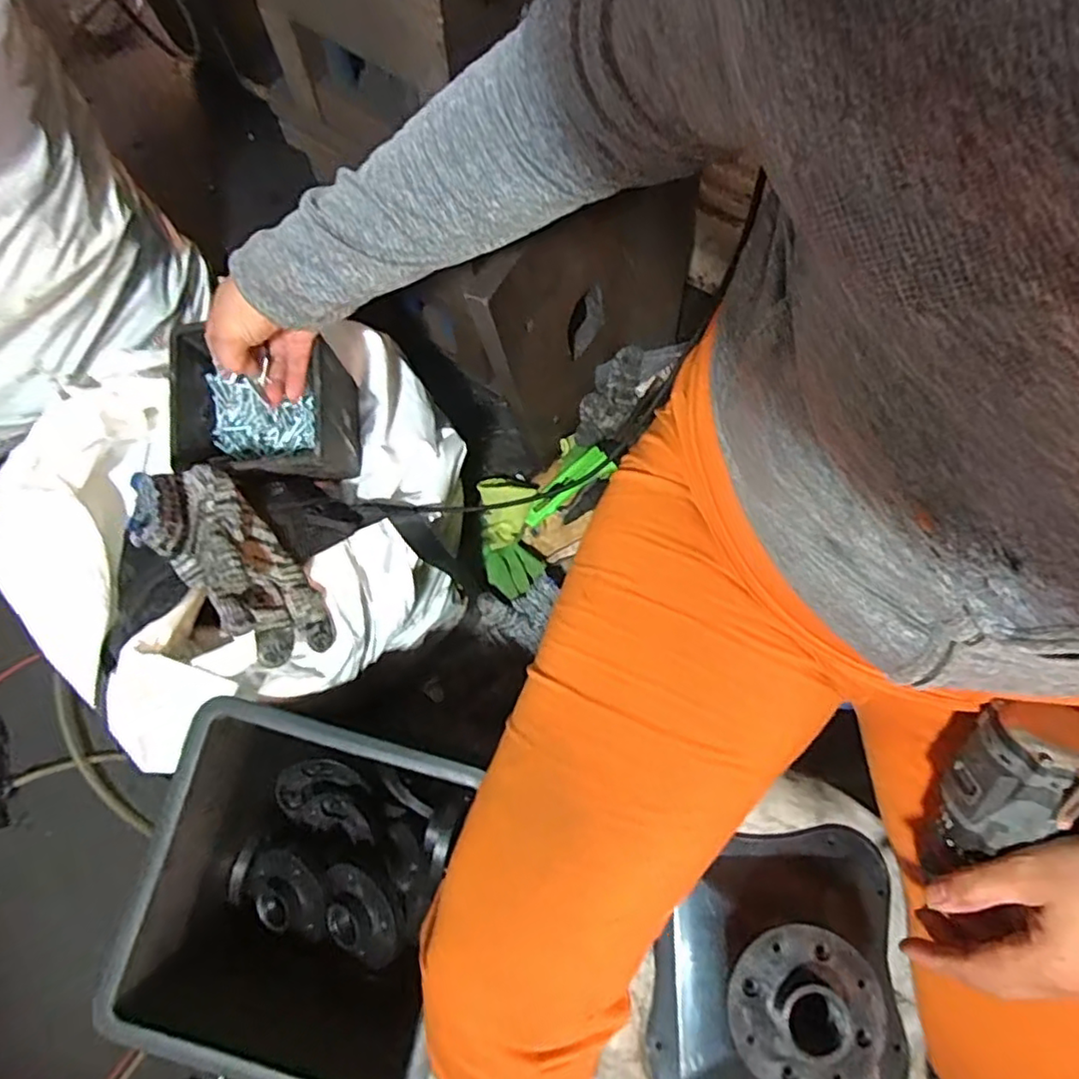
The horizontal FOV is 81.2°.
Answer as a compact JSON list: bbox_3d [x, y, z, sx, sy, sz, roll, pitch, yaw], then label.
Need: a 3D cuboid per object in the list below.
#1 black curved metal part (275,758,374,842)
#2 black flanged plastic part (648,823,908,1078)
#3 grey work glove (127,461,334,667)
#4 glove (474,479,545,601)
[{"bbox_3d":[-0.217,0.262,0.648,0.106,0.033,0.067,12,76,3],"label":"black curved metal part"},{"bbox_3d":[0.172,0.307,0.431,0.177,0.089,0.182,-2,76,0],"label":"black flanged plastic part"},{"bbox_3d":[-0.241,0.026,0.504,0.076,0.056,0.185,-38,116,-9],"label":"grey work glove"},{"bbox_3d":[-0.036,-0.004,0.776,0.069,0.030,0.143,-7,91,-2],"label":"glove"}]

